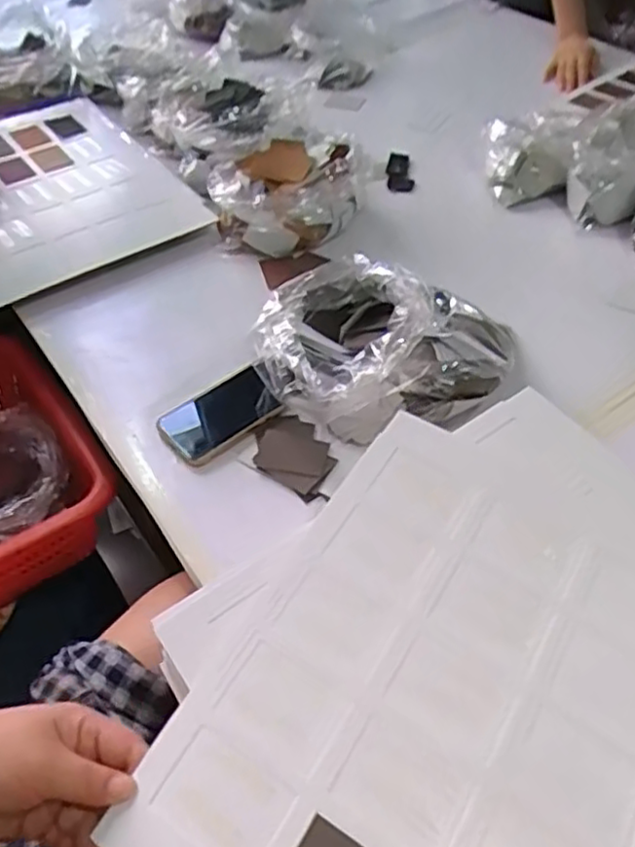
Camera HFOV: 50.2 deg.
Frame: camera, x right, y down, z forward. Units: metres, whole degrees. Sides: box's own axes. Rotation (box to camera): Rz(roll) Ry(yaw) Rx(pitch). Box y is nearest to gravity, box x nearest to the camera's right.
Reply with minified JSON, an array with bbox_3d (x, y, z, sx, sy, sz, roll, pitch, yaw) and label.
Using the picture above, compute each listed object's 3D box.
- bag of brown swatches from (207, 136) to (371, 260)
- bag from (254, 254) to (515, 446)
[{"bbox_3d":[-0.041,-0.312,0.928,0.209,0.099,0.161,-18,50,-13],"label":"bag of brown swatches"},{"bbox_3d":[0.057,-0.085,0.697,0.233,0.119,0.205,-10,49,-6],"label":"bag"}]

